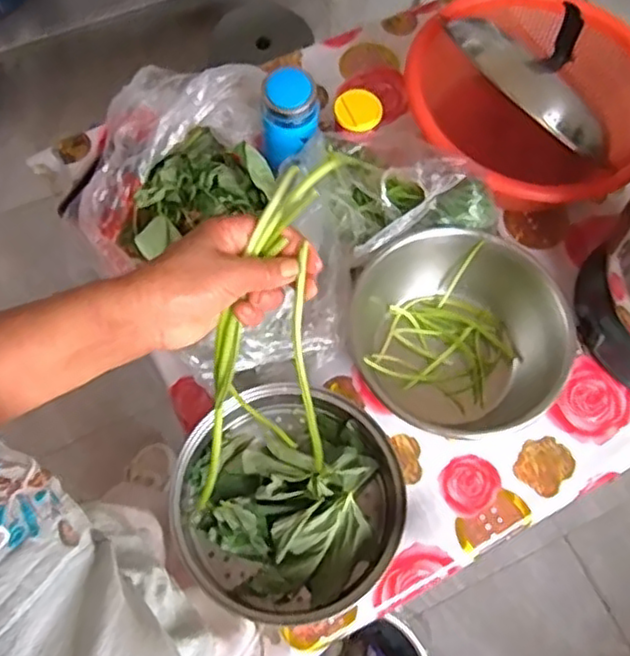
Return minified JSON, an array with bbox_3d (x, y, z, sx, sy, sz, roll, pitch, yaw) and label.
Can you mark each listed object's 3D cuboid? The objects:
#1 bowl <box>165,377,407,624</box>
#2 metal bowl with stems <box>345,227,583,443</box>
[{"bbox_3d":[-0.032,0.212,0.844,0.267,0.085,0.272,1,69,-2],"label":"bowl"},{"bbox_3d":[0.186,0.012,0.901,0.222,0.131,0.270,-42,75,-16],"label":"metal bowl with stems"}]

